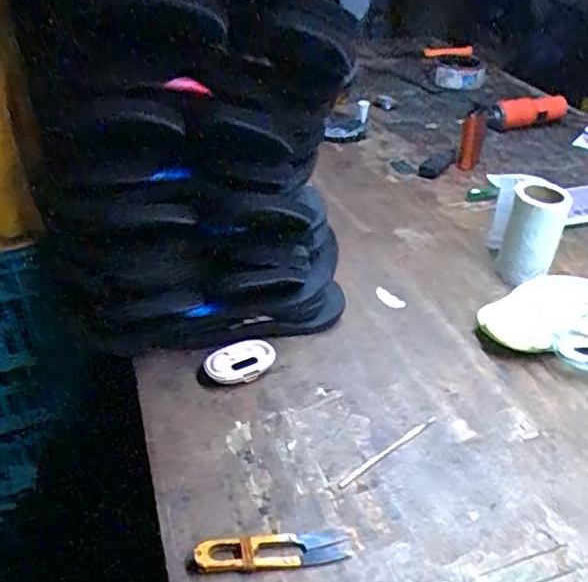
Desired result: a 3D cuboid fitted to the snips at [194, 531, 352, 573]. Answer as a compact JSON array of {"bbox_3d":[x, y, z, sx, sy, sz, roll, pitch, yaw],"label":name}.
[{"bbox_3d":[-0.013,0.174,0.402,0.104,0.012,0.024,-3,37,-5],"label":"snips"}]

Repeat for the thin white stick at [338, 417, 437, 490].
[{"bbox_3d":[0.076,0.127,0.474,0.106,0.004,0.007,-25,44,-29],"label":"thin white stick"}]

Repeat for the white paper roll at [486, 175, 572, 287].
[{"bbox_3d":[0.256,-0.068,0.658,0.056,0.103,0.092,-3,37,-4],"label":"white paper roll"}]

